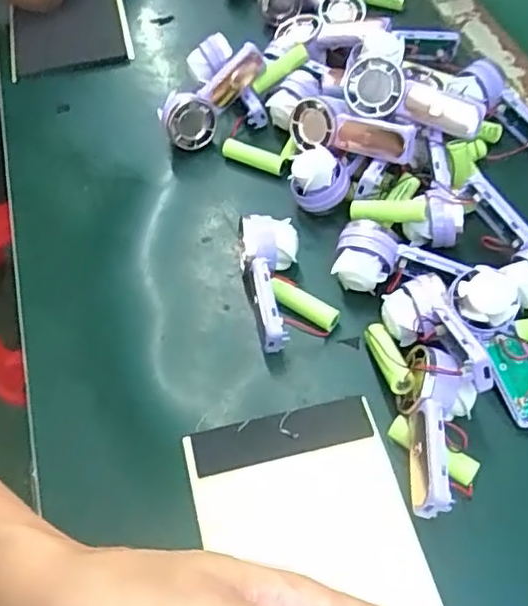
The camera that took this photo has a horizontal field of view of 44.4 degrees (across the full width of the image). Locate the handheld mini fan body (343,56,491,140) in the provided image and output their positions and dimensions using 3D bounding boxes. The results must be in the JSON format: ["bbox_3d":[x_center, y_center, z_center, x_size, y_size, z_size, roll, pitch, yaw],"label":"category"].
[{"bbox_3d":[0.100,-0.137,0.432,0.091,0.032,0.030,16,47,2],"label":"handheld mini fan body"}]

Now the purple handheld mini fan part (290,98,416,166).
[{"bbox_3d":[0.059,-0.116,0.440,0.097,0.031,0.025,23,35,31],"label":"purple handheld mini fan part"}]

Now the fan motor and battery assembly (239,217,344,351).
[{"bbox_3d":[0.013,-0.014,0.413,0.047,0.034,0.086,-14,55,-5],"label":"fan motor and battery assembly"}]

